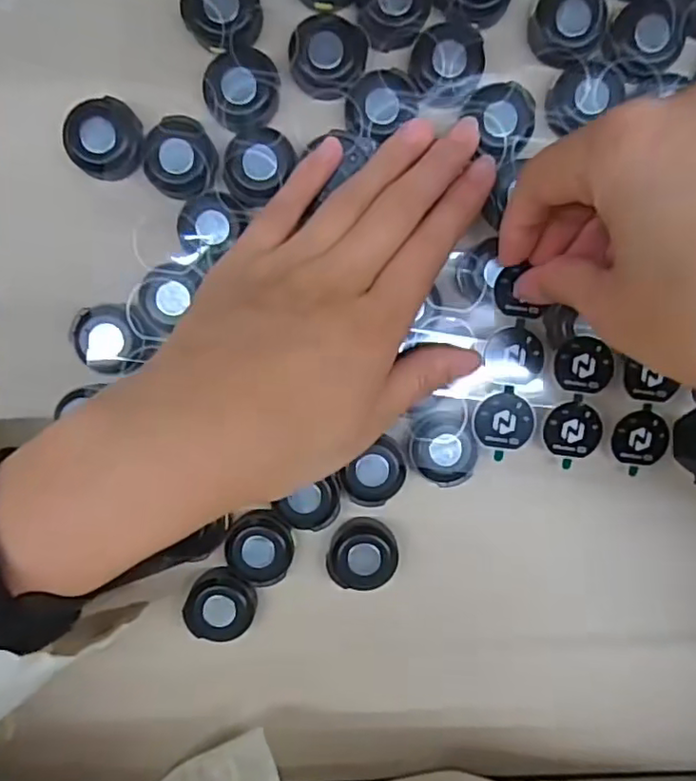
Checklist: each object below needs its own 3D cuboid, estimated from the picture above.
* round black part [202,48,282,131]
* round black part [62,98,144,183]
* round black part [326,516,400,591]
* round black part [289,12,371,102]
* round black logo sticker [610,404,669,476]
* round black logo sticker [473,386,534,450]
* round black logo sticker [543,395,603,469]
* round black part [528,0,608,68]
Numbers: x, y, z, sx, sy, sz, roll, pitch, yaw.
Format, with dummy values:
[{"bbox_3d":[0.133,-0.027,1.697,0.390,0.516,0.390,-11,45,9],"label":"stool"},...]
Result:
[{"bbox_3d":[-0.042,-0.121,0.244,0.029,0.012,0.031,0,96,-1],"label":"round black part"},{"bbox_3d":[-0.097,-0.100,0.242,0.029,0.013,0.031,0,96,-1],"label":"round black part"},{"bbox_3d":[0.006,0.071,0.261,0.029,0.012,0.027,0,96,-1],"label":"round black part"},{"bbox_3d":[-0.008,-0.134,0.245,0.028,0.014,0.030,0,96,-1],"label":"round black part"},{"bbox_3d":[0.122,0.020,0.251,0.023,0.004,0.022,0,96,-1],"label":"round black logo sticker"},{"bbox_3d":[0.065,0.013,0.250,0.024,0.004,0.024,0,96,-1],"label":"round black logo sticker"},{"bbox_3d":[0.094,0.017,0.251,0.024,0.004,0.023,0,96,-1],"label":"round black logo sticker"},{"bbox_3d":[0.088,-0.148,0.242,0.029,0.009,0.032,34,94,-4],"label":"round black part"}]

